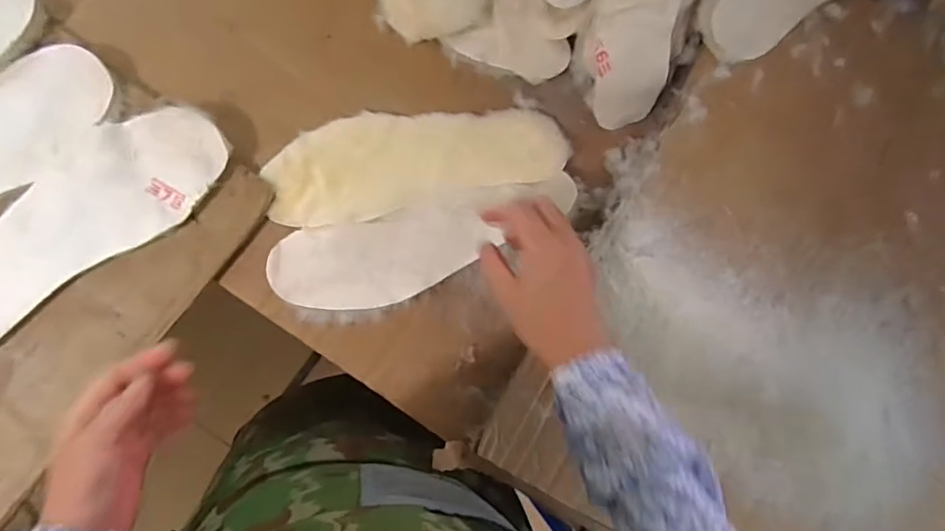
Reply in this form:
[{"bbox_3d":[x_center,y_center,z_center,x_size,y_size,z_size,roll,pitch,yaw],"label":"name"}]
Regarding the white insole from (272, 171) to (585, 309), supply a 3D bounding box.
[{"bbox_3d":[-0.038,-0.022,0.475,0.265,0.015,0.079,-19,91,-6],"label":"white insole"}]

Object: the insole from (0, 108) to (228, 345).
[{"bbox_3d":[-0.326,-0.034,0.434,0.270,0.017,0.094,-37,94,-9],"label":"insole"}]

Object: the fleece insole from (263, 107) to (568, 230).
[{"bbox_3d":[-0.047,-0.097,0.479,0.262,0.017,0.089,-11,90,-10],"label":"fleece insole"}]

